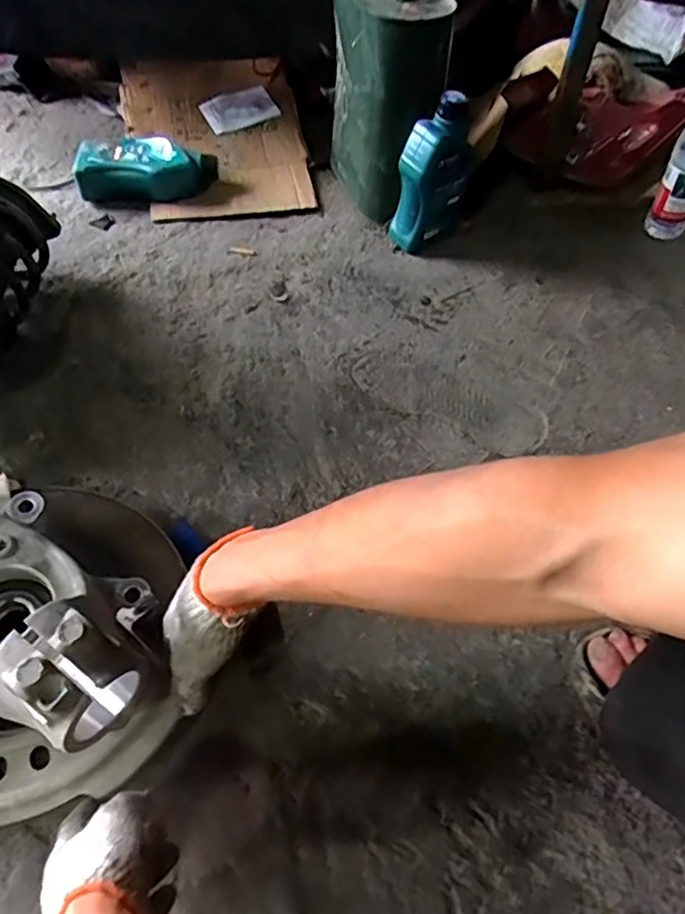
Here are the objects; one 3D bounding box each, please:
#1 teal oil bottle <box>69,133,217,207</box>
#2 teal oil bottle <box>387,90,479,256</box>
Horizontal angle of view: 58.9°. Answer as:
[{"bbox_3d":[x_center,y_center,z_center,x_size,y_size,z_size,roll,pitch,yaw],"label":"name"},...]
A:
[{"bbox_3d":[-0.327,-0.482,1.025,0.225,0.069,0.101,-2,55,-6],"label":"teal oil bottle"},{"bbox_3d":[0.149,-0.445,0.950,0.073,0.222,0.129,39,61,20],"label":"teal oil bottle"}]

